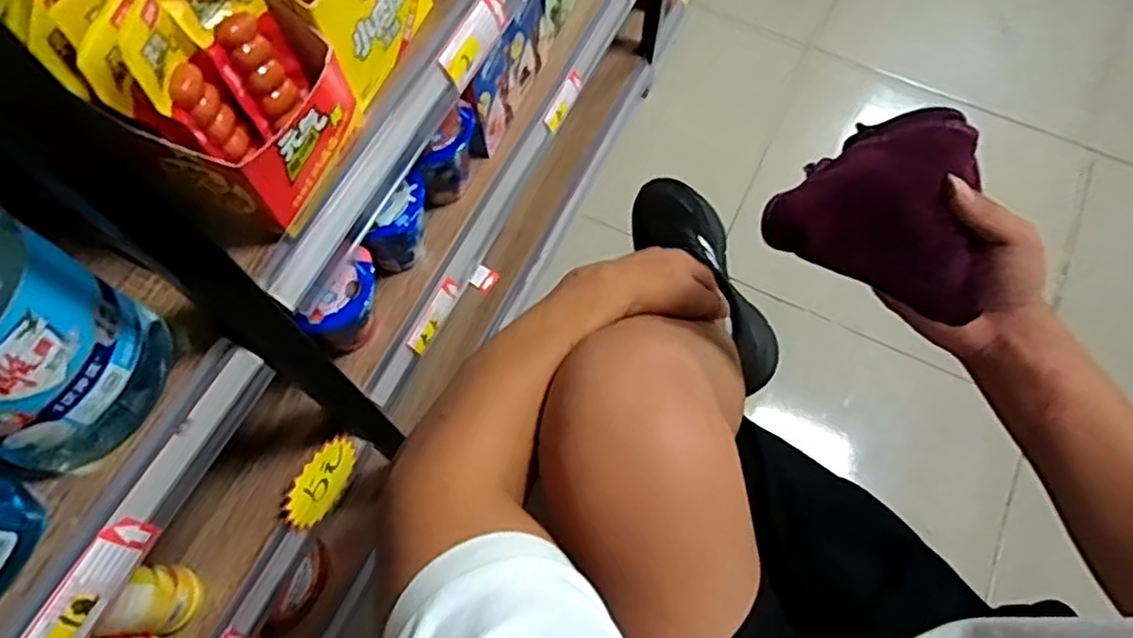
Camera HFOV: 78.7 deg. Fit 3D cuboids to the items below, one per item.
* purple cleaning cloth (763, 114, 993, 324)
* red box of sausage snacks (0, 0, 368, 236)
[{"bbox_3d":[0.214,-0.073,0.432,0.127,0.049,0.130,37,72,14],"label":"purple cleaning cloth"},{"bbox_3d":[-0.245,-0.161,0.451,0.158,0.155,0.134,16,68,6],"label":"red box of sausage snacks"}]

